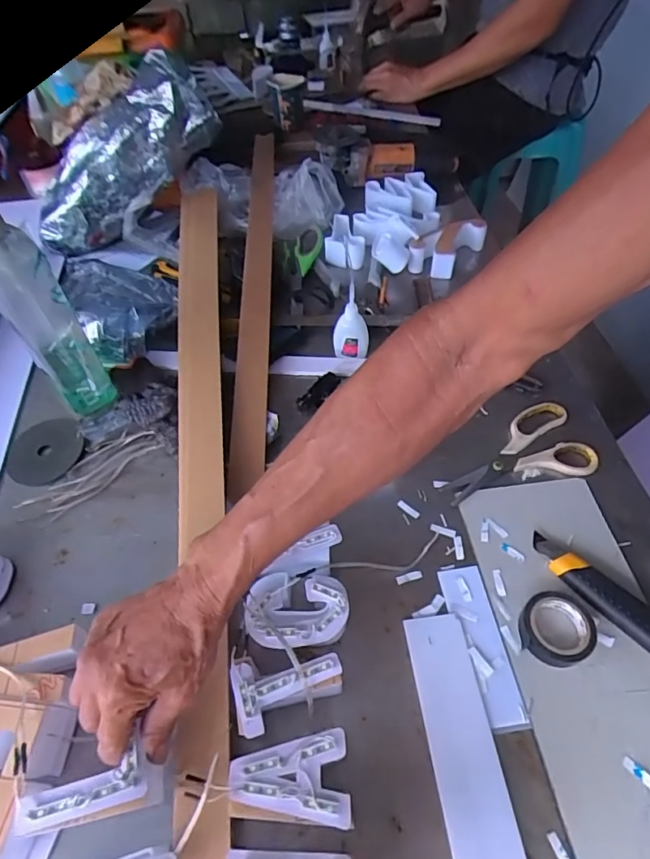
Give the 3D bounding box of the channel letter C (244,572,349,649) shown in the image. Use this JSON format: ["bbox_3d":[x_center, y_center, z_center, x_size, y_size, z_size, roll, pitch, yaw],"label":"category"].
[{"bbox_3d":[-0.024,0.151,0.422,0.083,0.015,0.062,0,52,1],"label":"channel letter C"}]

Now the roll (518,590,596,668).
[{"bbox_3d":[0.201,0.173,0.432,0.058,0.018,0.059,-1,52,2],"label":"roll"}]

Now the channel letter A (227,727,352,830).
[{"bbox_3d":[-0.024,0.246,0.349,0.083,0.008,0.055,-4,52,-2],"label":"channel letter A"}]

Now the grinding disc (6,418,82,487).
[{"bbox_3d":[-0.327,0.024,0.581,0.083,0.007,0.085,-1,52,2],"label":"grinding disc"}]

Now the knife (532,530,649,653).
[{"bbox_3d":[0.257,0.153,0.447,0.036,0.022,0.157,-39,60,-24],"label":"knife"}]

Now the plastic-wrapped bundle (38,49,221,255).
[{"bbox_3d":[-0.323,-0.431,0.805,0.330,0.126,0.158,-32,50,21],"label":"plastic-wrapped bundle"}]

